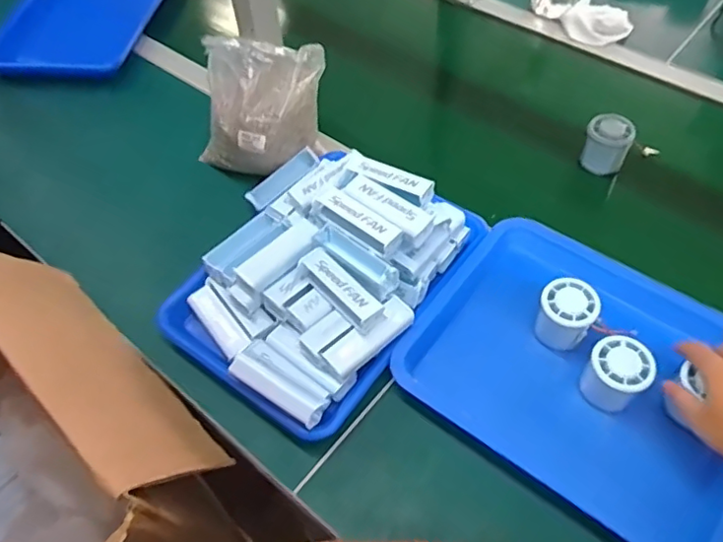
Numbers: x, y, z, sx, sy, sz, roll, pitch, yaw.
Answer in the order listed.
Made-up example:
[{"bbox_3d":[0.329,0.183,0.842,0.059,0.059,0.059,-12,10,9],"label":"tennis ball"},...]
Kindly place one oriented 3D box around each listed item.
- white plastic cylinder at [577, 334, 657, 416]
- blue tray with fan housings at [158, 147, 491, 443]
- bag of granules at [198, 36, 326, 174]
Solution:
[{"bbox_3d":[0.251,0.105,0.585,0.056,0.068,0.053,-1,54,2],"label":"white plastic cylinder"},{"bbox_3d":[-0.053,-0.011,0.663,0.262,0.112,0.321,30,60,22],"label":"blue tray with fan housings"},{"bbox_3d":[-0.132,-0.206,0.758,0.159,0.171,0.069,13,12,7],"label":"bag of granules"}]

